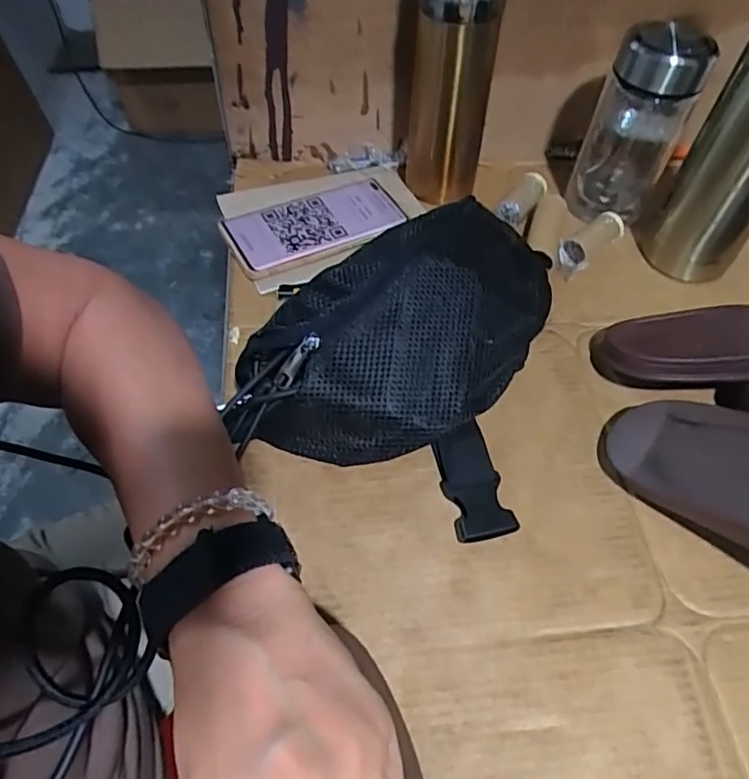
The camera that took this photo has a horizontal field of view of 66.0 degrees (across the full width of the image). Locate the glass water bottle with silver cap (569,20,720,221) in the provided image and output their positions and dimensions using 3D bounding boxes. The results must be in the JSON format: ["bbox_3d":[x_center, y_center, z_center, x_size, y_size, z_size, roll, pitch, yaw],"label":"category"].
[{"bbox_3d":[0.242,-0.246,0.540,0.078,0.168,0.073,20,55,13],"label":"glass water bottle with silver cap"}]

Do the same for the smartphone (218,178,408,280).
[{"bbox_3d":[-0.051,-0.152,0.531,0.165,0.011,0.084,-25,61,-22],"label":"smartphone"}]

